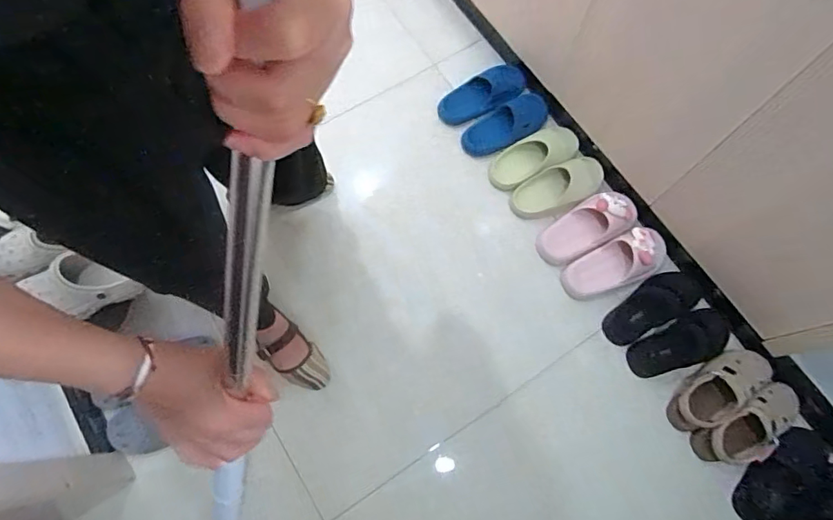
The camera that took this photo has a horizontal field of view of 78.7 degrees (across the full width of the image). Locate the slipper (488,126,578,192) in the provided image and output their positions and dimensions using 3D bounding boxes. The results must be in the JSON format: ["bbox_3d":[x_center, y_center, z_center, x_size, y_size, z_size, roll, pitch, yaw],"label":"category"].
[{"bbox_3d":[0.286,-0.256,1.254,0.236,0.053,0.107,-26,74,-10],"label":"slipper"}]

